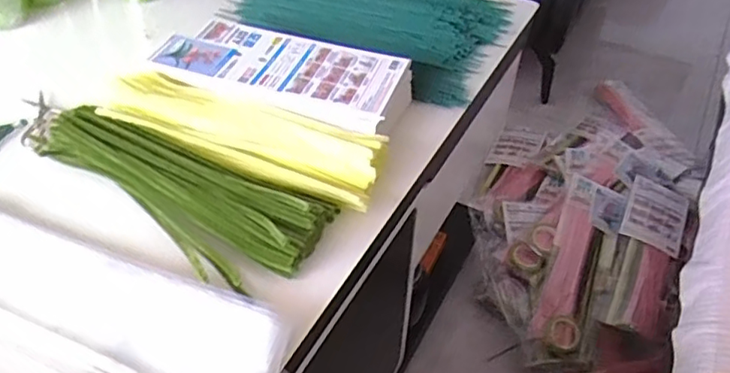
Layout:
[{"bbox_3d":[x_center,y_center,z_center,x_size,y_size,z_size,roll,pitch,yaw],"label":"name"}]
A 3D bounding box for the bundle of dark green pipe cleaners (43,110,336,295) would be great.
[{"bbox_3d":[-0.179,-0.006,0.559,0.298,0.031,0.111,24,50,20],"label":"bundle of dark green pipe cleaners"}]

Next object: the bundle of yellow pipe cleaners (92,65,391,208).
[{"bbox_3d":[-0.127,-0.055,0.612,0.296,0.021,0.093,17,54,14],"label":"bundle of yellow pipe cleaners"}]

